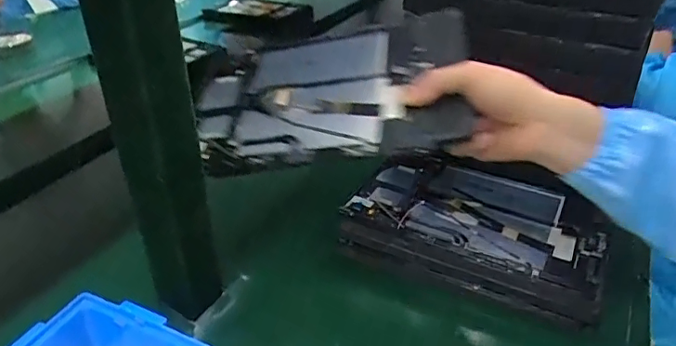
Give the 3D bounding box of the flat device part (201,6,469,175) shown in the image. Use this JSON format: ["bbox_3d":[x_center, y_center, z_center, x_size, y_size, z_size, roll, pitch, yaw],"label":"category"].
[{"bbox_3d":[-0.010,-0.074,0.491,0.254,0.034,0.157,-7,56,18],"label":"flat device part"}]

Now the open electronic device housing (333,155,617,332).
[{"bbox_3d":[0.143,0.054,0.540,0.248,0.054,0.163,19,36,23],"label":"open electronic device housing"}]

